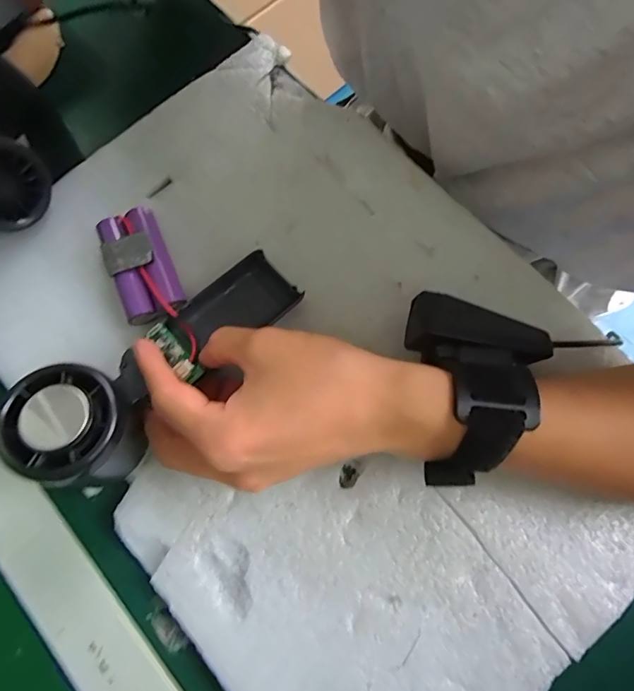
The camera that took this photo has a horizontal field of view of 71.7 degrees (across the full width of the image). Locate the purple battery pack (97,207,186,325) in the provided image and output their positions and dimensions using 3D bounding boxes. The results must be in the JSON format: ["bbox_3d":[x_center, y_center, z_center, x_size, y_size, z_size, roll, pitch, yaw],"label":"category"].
[{"bbox_3d":[-0.104,-0.046,0.265,0.036,0.021,0.071,-23,76,-2],"label":"purple battery pack"}]

